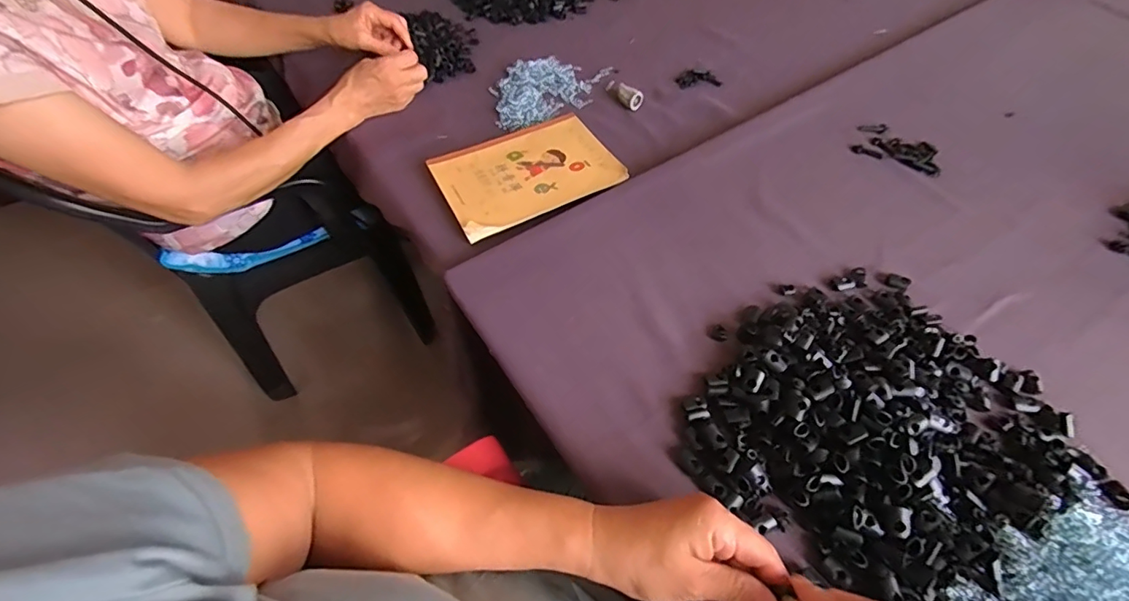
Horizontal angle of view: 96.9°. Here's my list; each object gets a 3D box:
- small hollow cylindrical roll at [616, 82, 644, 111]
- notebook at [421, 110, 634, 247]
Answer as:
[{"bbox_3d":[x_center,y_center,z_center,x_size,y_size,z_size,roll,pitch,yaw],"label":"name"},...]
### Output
[{"bbox_3d":[0.090,-0.286,0.700,0.023,0.021,0.042,-36,61,-22],"label":"small hollow cylindrical roll"},{"bbox_3d":[-0.048,-0.159,0.616,0.207,0.014,0.153,-24,57,-15],"label":"notebook"}]

